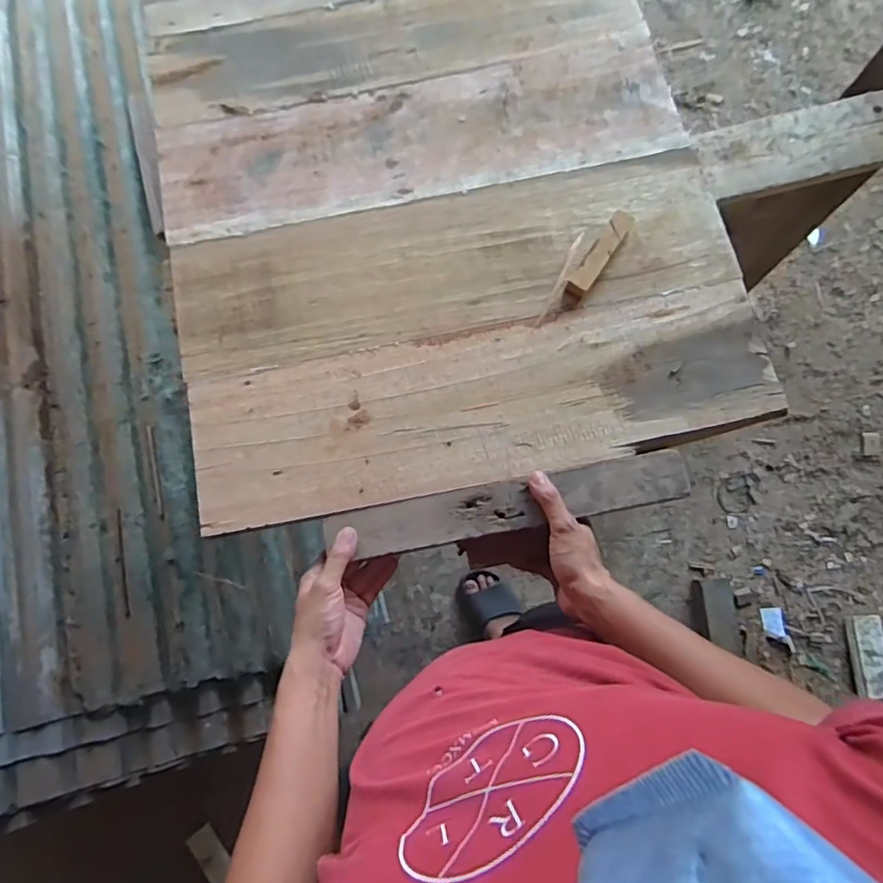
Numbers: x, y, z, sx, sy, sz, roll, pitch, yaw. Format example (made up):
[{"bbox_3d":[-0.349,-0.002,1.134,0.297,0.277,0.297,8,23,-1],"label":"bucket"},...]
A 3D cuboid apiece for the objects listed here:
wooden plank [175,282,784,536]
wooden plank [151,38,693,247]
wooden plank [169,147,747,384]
[{"bbox_3d":[0.046,-0.043,0.689,0.650,0.015,0.179,-12,76,-2],"label":"wooden plank"},{"bbox_3d":[-0.032,-0.390,0.780,0.658,0.010,0.175,-12,76,-2],"label":"wooden plank"},{"bbox_3d":[0.012,-0.218,0.737,0.659,0.013,0.185,-11,76,-2],"label":"wooden plank"}]

